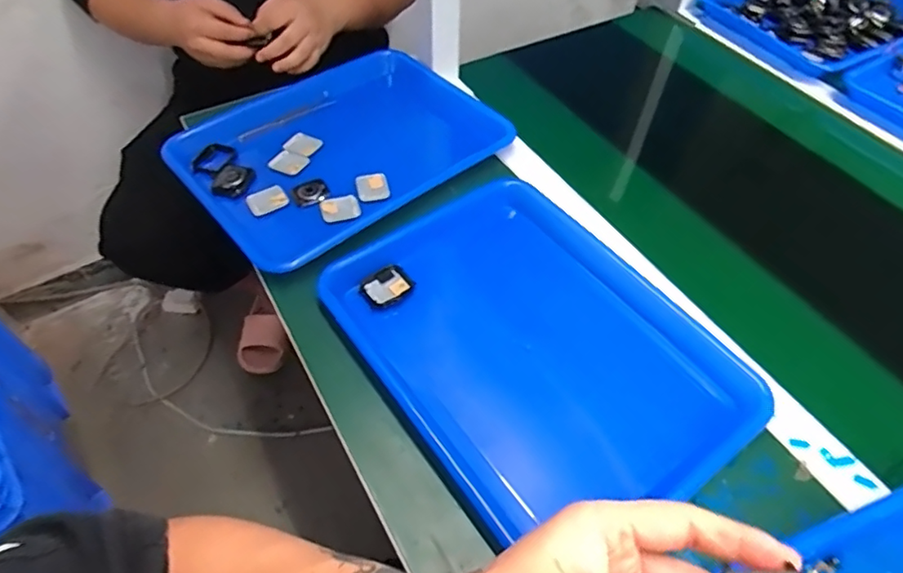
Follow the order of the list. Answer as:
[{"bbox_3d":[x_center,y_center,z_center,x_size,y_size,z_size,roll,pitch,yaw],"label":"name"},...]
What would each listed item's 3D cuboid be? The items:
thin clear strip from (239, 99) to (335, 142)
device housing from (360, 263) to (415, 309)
[{"bbox_3d":[-0.202,-0.209,0.690,0.131,0.009,0.009,-33,59,-23],"label":"thin clear strip"},{"bbox_3d":[-0.060,0.000,0.524,0.036,0.011,0.043,36,61,25],"label":"device housing"}]

